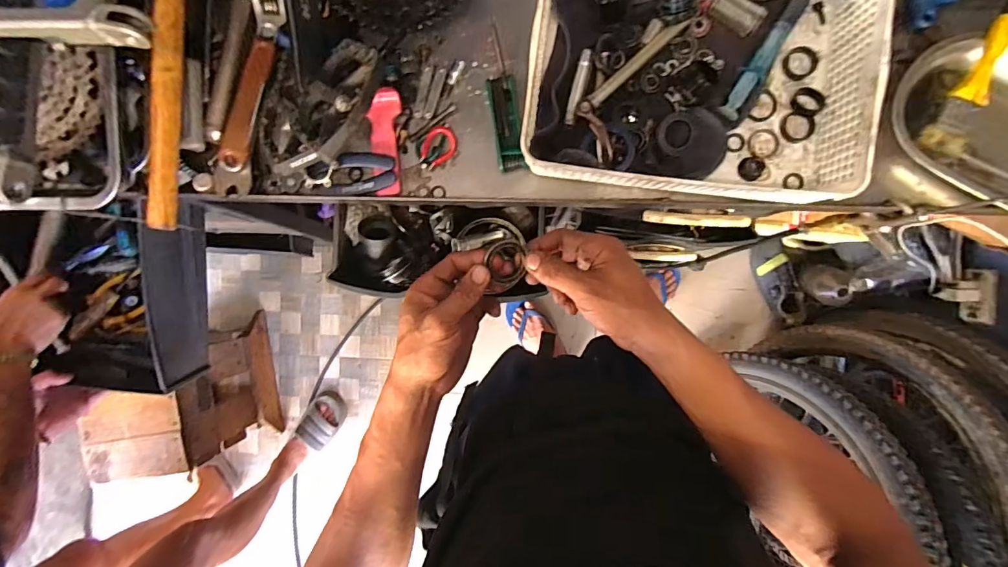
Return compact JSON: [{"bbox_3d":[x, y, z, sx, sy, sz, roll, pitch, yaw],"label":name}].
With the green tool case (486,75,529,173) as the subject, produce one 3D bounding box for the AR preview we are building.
[{"bbox_3d":[0.004,-0.181,0.514,0.031,0.015,0.103,-9,91,4],"label":"green tool case"}]

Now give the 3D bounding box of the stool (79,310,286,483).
[{"bbox_3d":[-0.857,0.298,1.251,0.258,0.420,0.345,-8,91,4],"label":"stool"}]

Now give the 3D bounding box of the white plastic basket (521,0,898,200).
[{"bbox_3d":[0.195,-0.220,0.472,0.327,0.083,0.263,8,92,4],"label":"white plastic basket"}]

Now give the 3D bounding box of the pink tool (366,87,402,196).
[{"bbox_3d":[-0.140,-0.166,0.528,0.037,0.013,0.123,2,92,4],"label":"pink tool"}]

